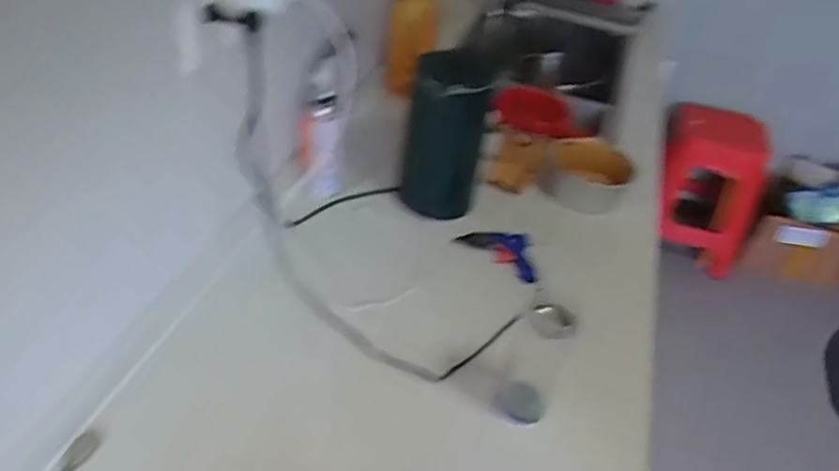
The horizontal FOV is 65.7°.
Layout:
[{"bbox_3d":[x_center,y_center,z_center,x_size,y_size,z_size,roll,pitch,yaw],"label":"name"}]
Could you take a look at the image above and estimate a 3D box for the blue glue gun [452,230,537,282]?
[{"bbox_3d":[0.122,0.033,1.068,0.129,0.037,0.107,5,40,-4],"label":"blue glue gun"}]

